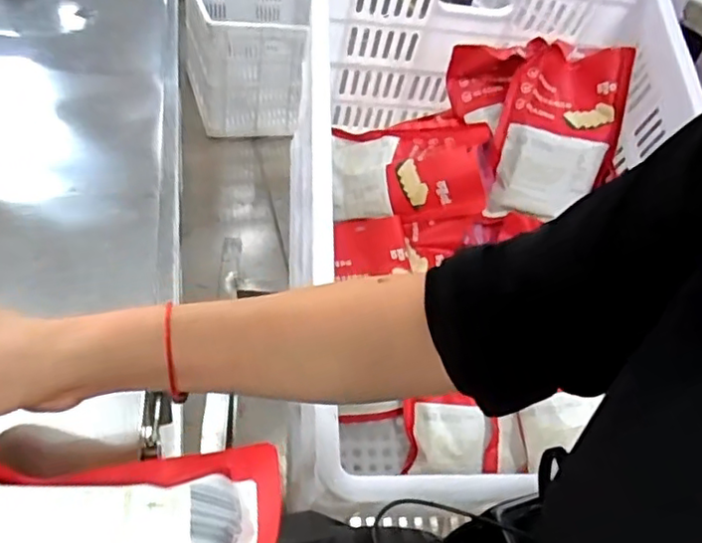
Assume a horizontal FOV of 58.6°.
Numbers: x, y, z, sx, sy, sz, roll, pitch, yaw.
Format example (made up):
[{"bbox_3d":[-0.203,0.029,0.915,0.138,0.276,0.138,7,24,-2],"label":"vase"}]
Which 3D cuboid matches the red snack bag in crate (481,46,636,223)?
[{"bbox_3d":[0.303,-0.206,0.909,0.161,0.264,0.050,14,-4,14],"label":"red snack bag in crate"}]

